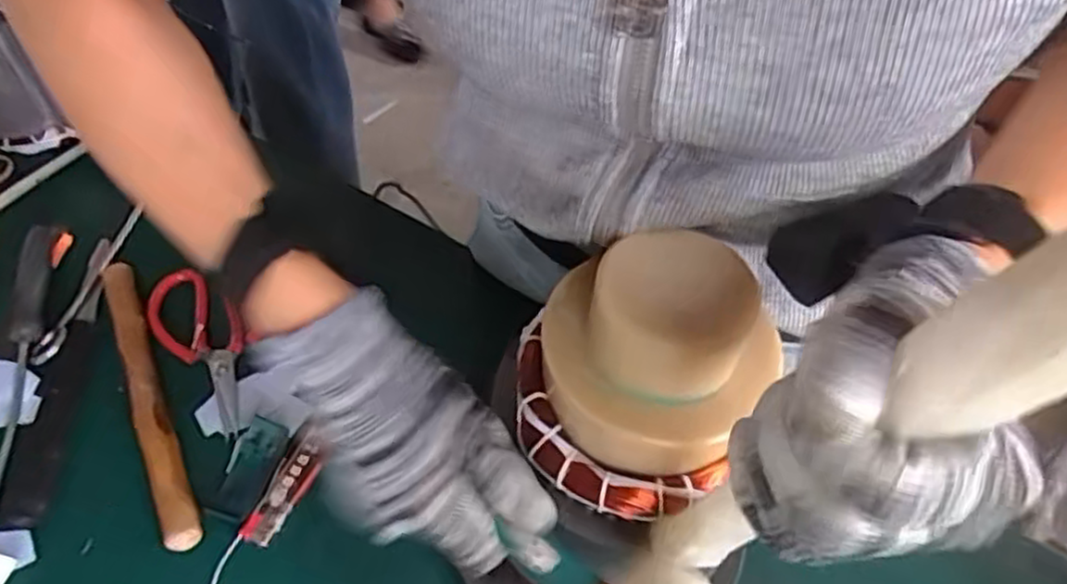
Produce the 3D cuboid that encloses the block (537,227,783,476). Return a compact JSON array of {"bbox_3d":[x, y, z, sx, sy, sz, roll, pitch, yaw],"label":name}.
[{"bbox_3d":[0.056,0.020,0.345,0.105,0.071,0.102,2,53,-3],"label":"block"}]

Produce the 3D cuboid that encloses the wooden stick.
[{"bbox_3d":[-0.280,0.068,0.528,0.024,0.026,0.249,-21,57,-19],"label":"wooden stick"}]

